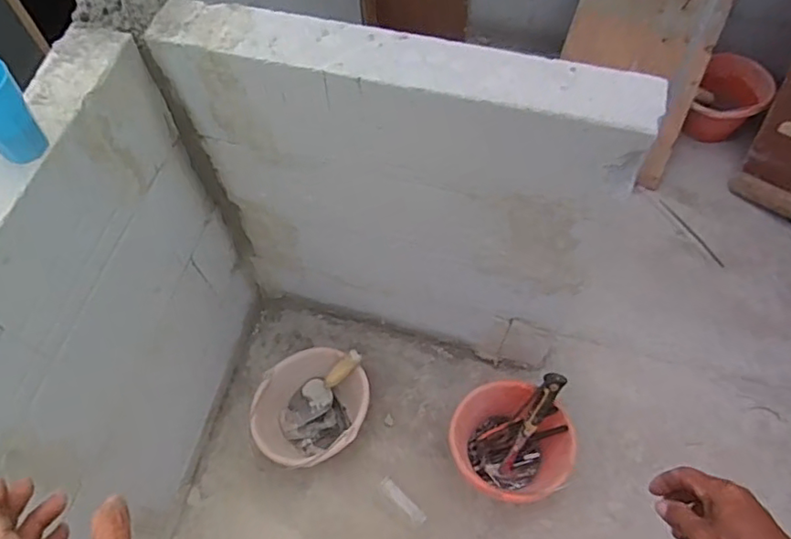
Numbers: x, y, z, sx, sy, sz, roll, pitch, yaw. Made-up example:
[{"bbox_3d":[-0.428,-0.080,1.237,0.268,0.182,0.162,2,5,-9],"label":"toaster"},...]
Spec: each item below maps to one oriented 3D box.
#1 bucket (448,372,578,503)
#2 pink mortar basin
[{"bbox_3d":[0.238,0.359,1.228,0.236,0.235,0.224,-1,60,2],"label":"bucket"},{"bbox_3d":[-0.177,0.321,1.299,0.233,0.184,0.228,-1,60,2],"label":"pink mortar basin"}]

